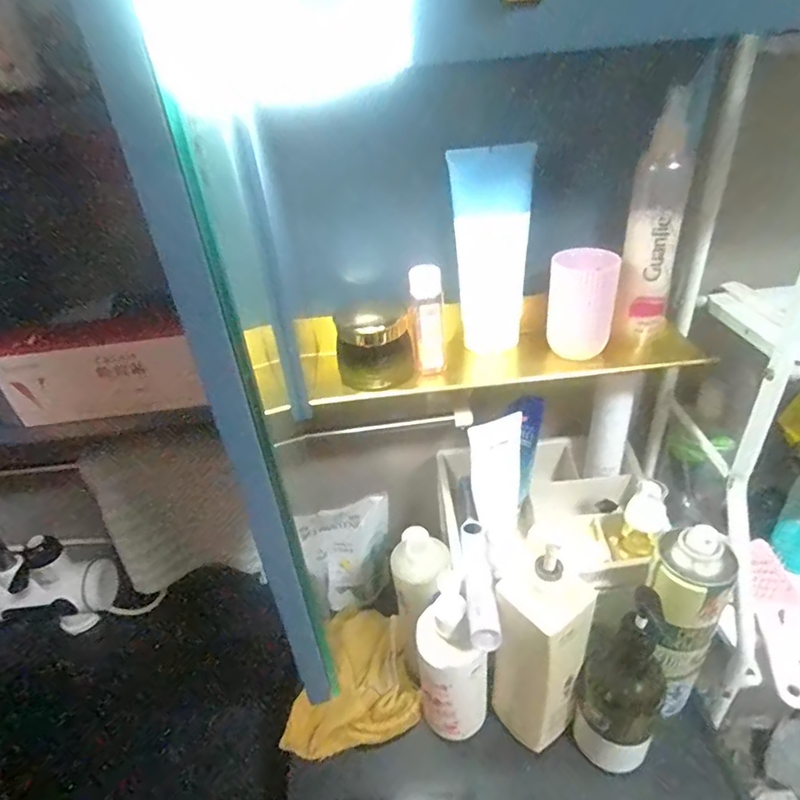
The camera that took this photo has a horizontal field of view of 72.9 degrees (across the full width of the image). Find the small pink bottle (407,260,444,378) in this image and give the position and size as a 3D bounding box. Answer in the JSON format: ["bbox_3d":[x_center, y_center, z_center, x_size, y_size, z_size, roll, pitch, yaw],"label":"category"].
[{"bbox_3d":[0.025,-0.072,0.505,0.030,0.103,0.021,-2,34,8],"label":"small pink bottle"}]

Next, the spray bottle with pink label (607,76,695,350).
[{"bbox_3d":[0.230,-0.149,0.495,0.046,0.210,0.032,18,41,32],"label":"spray bottle with pink label"}]

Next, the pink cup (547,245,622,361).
[{"bbox_3d":[0.176,-0.095,0.523,0.060,0.097,0.050,7,36,20],"label":"pink cup"}]

